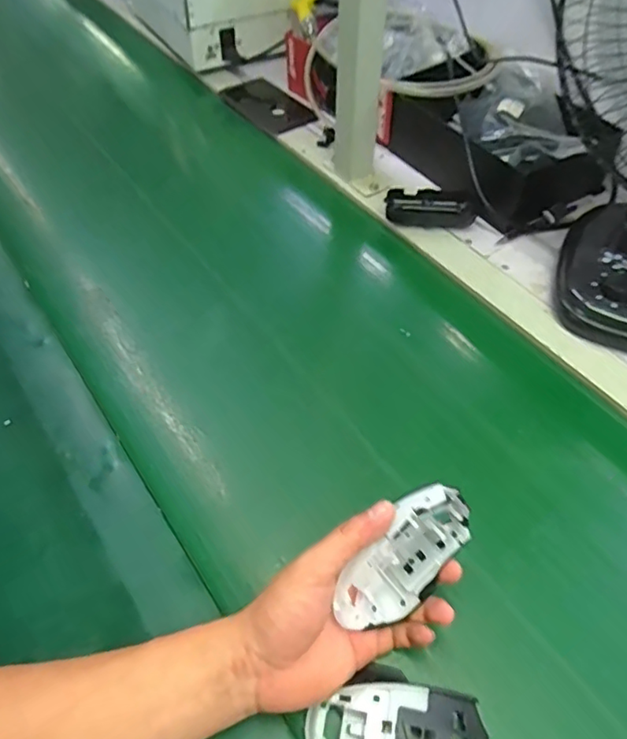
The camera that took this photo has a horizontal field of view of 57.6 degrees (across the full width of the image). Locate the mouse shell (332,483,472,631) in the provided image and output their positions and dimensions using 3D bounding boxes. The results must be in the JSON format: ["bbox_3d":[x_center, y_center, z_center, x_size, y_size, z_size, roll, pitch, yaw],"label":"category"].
[{"bbox_3d":[0.058,0.126,0.398,0.111,0.067,0.028,-47,31,-3],"label":"mouse shell"}]

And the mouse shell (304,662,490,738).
[{"bbox_3d":[0.056,0.239,0.374,0.115,0.031,0.067,13,53,11],"label":"mouse shell"}]

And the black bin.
[{"bbox_3d":[0.237,-0.309,0.751,0.187,0.095,0.248,-24,55,-17],"label":"black bin"}]

